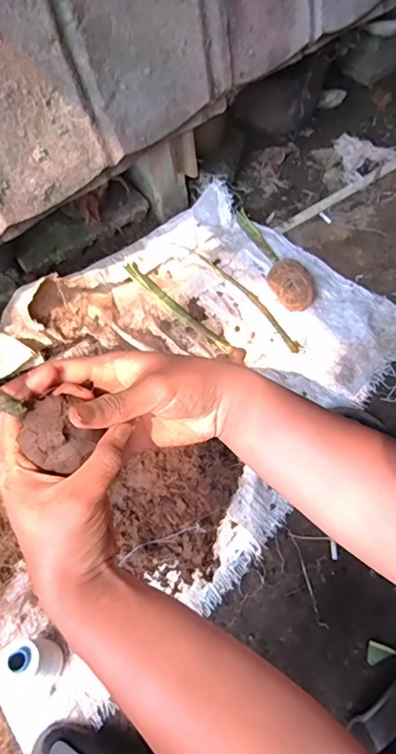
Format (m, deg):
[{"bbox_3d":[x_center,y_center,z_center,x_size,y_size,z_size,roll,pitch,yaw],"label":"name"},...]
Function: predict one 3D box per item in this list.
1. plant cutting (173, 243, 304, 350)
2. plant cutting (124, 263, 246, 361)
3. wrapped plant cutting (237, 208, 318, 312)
[{"bbox_3d":[0.080,-0.161,0.913,0.046,0.019,0.317,-42,71,-16],"label":"plant cutting"},{"bbox_3d":[-0.028,-0.119,0.890,0.286,0.034,0.033,38,72,20],"label":"plant cutting"},{"bbox_3d":[0.141,-0.237,0.923,0.073,0.065,0.270,-22,65,-8],"label":"wrapped plant cutting"}]

